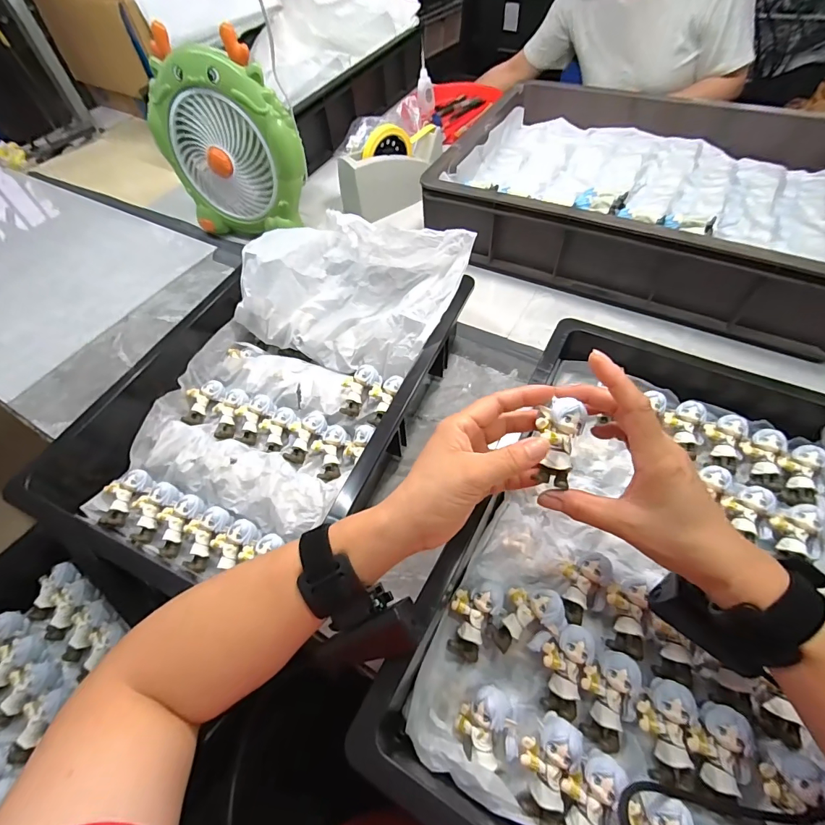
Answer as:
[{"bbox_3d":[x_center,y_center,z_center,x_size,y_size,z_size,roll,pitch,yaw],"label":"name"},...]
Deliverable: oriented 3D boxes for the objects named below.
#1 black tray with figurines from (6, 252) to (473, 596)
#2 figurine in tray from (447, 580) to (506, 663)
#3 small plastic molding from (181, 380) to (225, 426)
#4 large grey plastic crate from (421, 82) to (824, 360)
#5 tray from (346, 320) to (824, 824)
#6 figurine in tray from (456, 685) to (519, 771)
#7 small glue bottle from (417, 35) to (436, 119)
[{"bbox_3d":[-0.146,-0.034,0.454,0.304,0.109,0.400,18,59,16],"label":"black tray with figurines"},{"bbox_3d":[0.049,0.165,0.333,0.037,0.027,0.056,28,63,21],"label":"figurine in tray"},{"bbox_3d":[-0.255,-0.012,0.495,0.030,0.020,0.062,14,58,14],"label":"small plastic molding"},{"bbox_3d":[0.331,-0.318,0.608,0.540,0.120,0.363,24,61,19],"label":"large grey plastic crate"},{"bbox_3d":[0.193,0.118,0.334,0.297,0.067,0.454,24,61,19],"label":"tray"},{"bbox_3d":[0.053,0.222,0.292,0.040,0.027,0.046,-1,56,4],"label":"figurine in tray"},{"bbox_3d":[0.028,-0.723,0.897,0.039,0.139,0.035,-6,25,1],"label":"small glue bottle"}]

